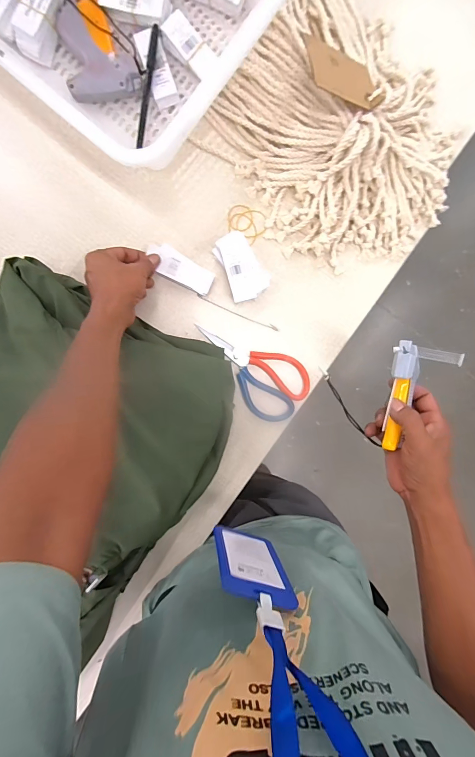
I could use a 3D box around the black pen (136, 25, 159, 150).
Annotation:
[{"bbox_3d":[-0.123,-0.388,0.440,0.012,0.015,0.139,14,106,-5],"label":"black pen"}]

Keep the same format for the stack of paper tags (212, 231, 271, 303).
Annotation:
[{"bbox_3d":[0.009,-0.161,0.471,0.062,0.030,0.092,-23,95,-2],"label":"stack of paper tags"}]

